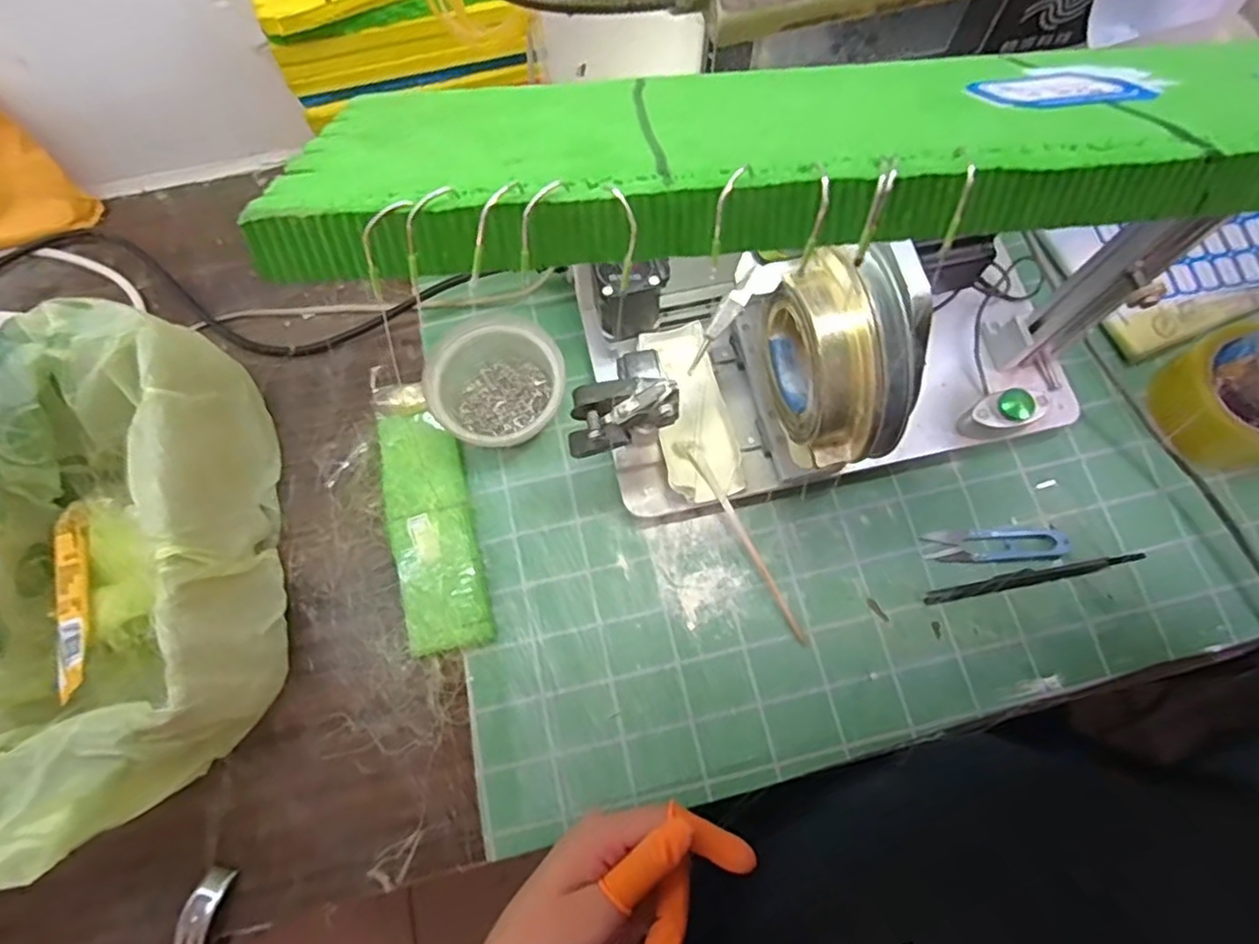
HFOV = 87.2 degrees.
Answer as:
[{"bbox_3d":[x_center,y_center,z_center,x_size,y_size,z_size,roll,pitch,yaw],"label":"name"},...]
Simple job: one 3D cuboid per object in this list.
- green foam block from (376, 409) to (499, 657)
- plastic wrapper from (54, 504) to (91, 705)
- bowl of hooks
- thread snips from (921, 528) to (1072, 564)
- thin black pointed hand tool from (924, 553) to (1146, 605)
[{"bbox_3d":[-0.142,0.040,0.476,0.059,0.015,0.174,-14,73,-4],"label":"green foam block"},{"bbox_3d":[-0.342,0.074,0.405,0.017,0.012,0.132,-27,58,-8],"label":"plastic wrapper"},{"bbox_3d":[-0.098,-0.067,0.494,0.099,0.044,0.104,0,72,0],"label":"bowl of hooks"},{"bbox_3d":[0.264,0.053,0.476,0.101,0.004,0.024,-1,72,0],"label":"thread snips"},{"bbox_3d":[0.288,0.073,0.467,0.158,0.010,0.011,-11,72,-3],"label":"thin black pointed hand tool"}]

